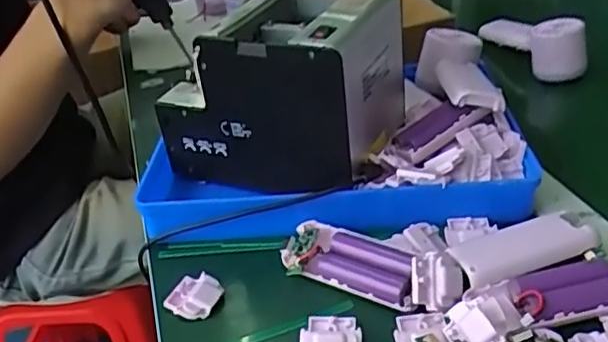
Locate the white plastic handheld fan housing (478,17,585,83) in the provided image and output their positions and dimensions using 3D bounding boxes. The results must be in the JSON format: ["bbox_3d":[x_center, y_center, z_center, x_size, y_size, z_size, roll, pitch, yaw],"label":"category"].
[{"bbox_3d":[0.254,-0.154,0.733,0.050,0.057,0.142,-17,34,-18],"label":"white plastic handheld fan housing"}]

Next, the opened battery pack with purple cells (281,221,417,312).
[{"bbox_3d":[0.035,0.066,0.458,0.100,0.027,0.042,11,66,31],"label":"opened battery pack with purple cells"}]

